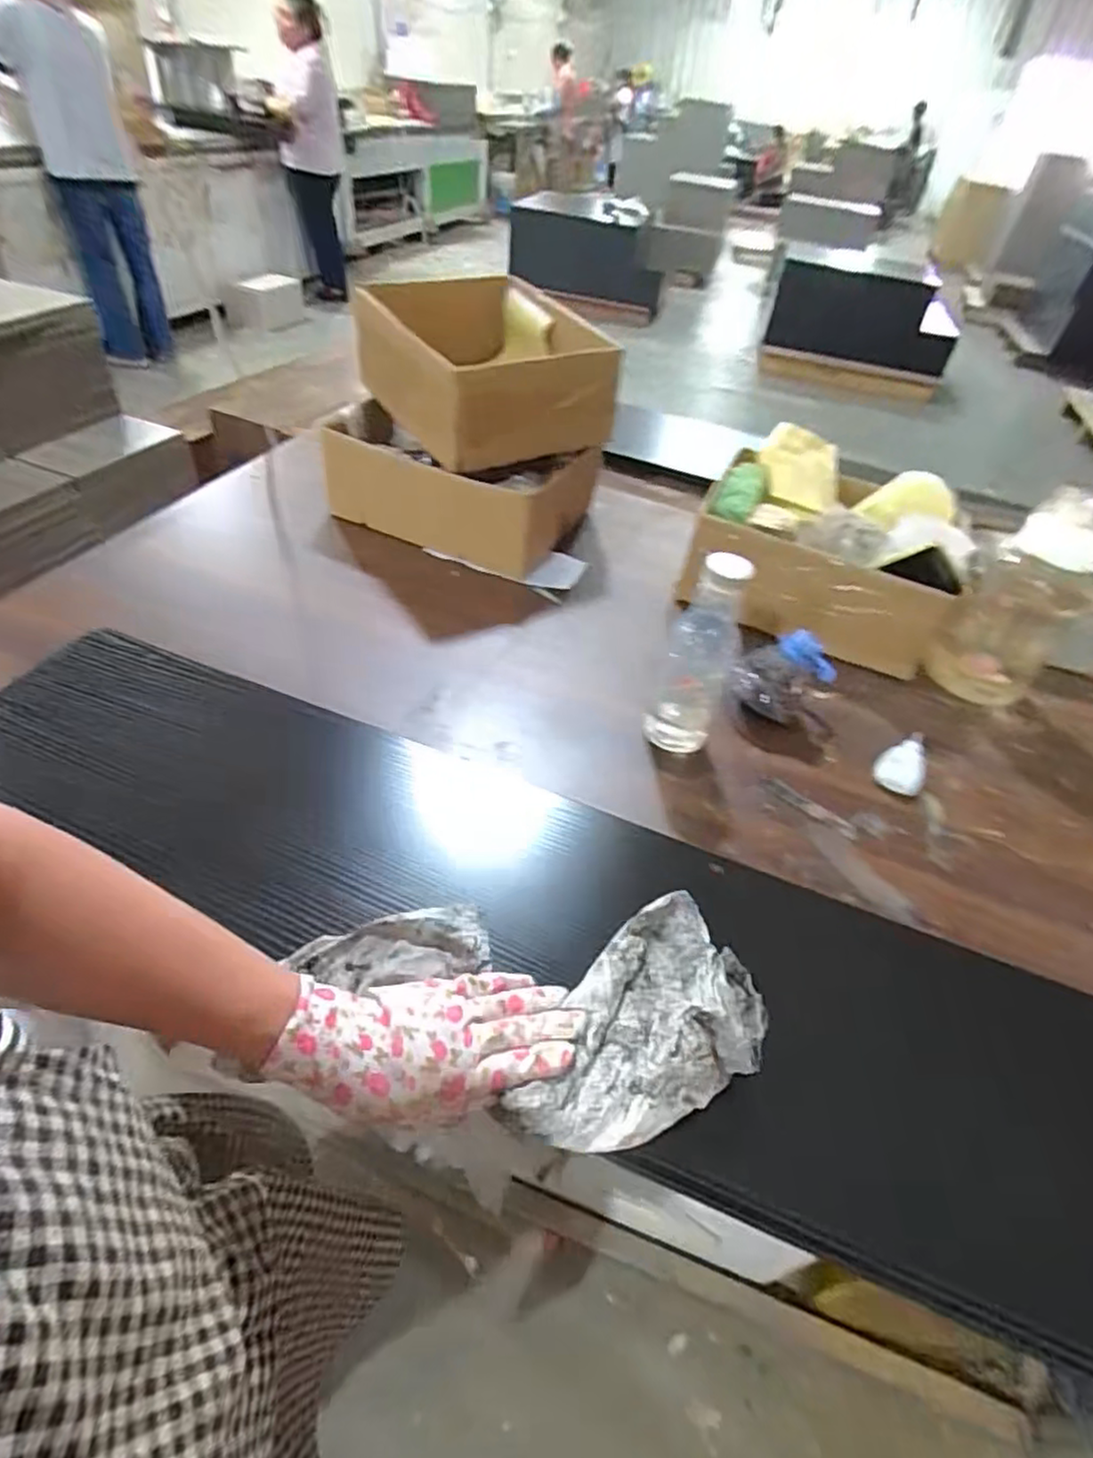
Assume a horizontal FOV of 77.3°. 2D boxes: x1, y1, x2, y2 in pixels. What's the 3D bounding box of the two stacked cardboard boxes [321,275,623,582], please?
[{"bbox_3d":[-0.092,-0.452,0.996,0.369,0.255,0.361,13,46,5],"label":"two stacked cardboard boxes"}]

